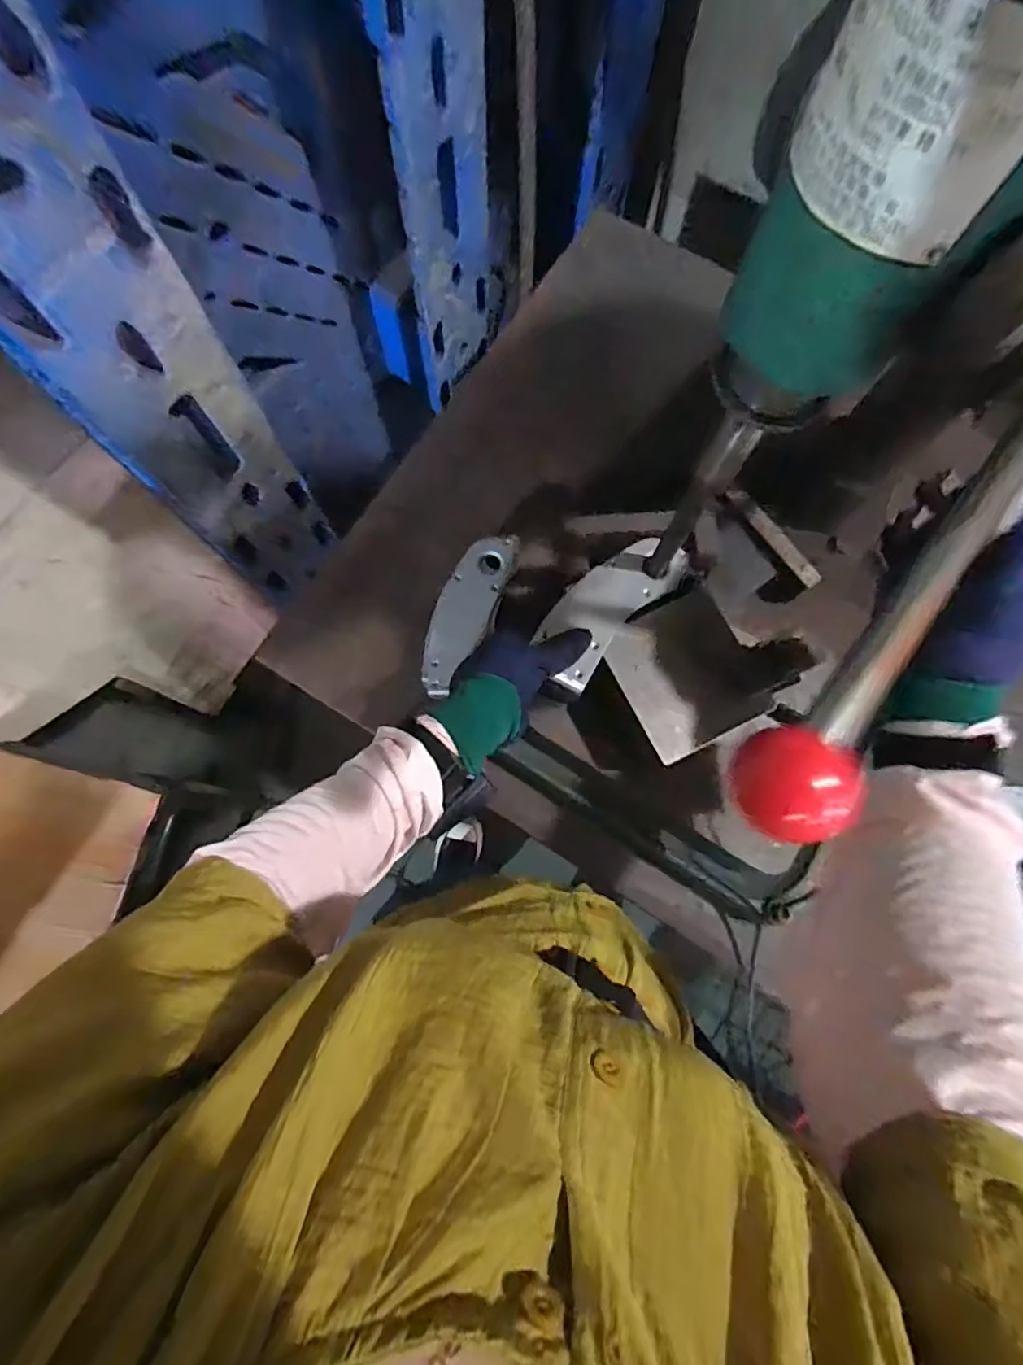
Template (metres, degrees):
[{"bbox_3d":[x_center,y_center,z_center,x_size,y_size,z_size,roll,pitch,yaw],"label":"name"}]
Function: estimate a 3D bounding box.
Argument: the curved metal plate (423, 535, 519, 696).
[{"bbox_3d":[-0.048,-0.075,0.610,0.061,0.015,0.181,20,78,5],"label":"curved metal plate"}]

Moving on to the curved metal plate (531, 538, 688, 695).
[{"bbox_3d":[0.086,-0.070,0.517,0.066,0.010,0.162,41,80,7],"label":"curved metal plate"}]

